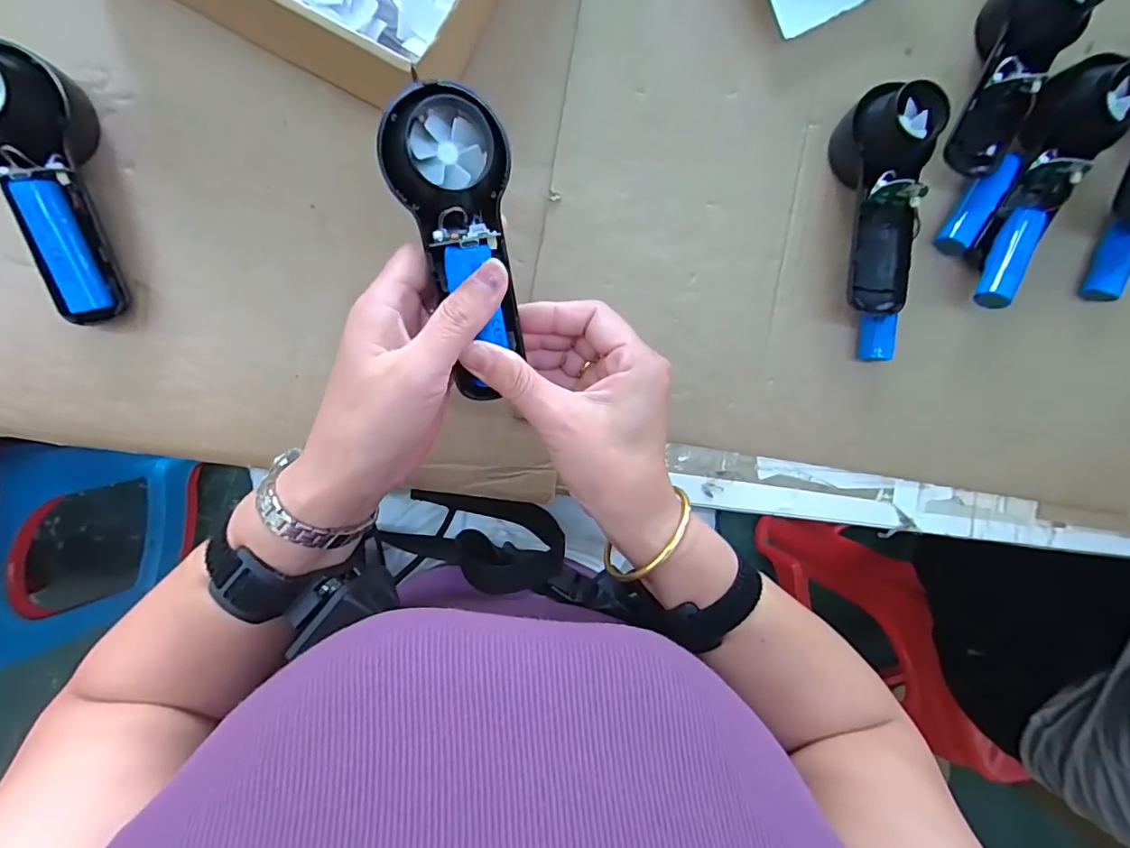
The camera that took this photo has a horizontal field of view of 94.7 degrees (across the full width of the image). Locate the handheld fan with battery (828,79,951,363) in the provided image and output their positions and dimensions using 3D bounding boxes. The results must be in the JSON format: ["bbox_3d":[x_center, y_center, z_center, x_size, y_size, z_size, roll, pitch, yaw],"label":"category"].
[{"bbox_3d":[0.215,-0.134,0.360,0.054,0.049,0.175,1,95,-6],"label":"handheld fan with battery"}]

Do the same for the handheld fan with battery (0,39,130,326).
[{"bbox_3d":[-0.305,-0.135,0.303,0.053,0.053,0.147,-7,95,-5],"label":"handheld fan with battery"}]

